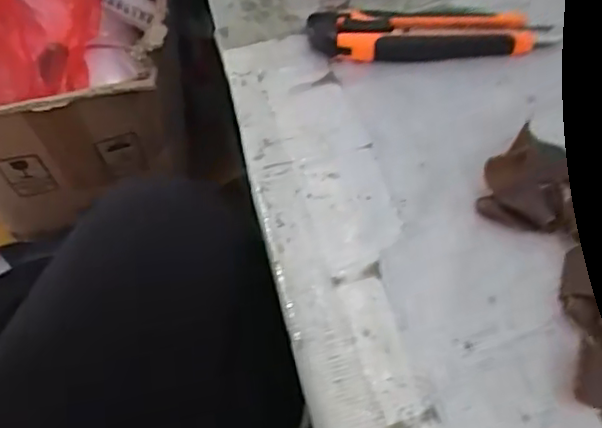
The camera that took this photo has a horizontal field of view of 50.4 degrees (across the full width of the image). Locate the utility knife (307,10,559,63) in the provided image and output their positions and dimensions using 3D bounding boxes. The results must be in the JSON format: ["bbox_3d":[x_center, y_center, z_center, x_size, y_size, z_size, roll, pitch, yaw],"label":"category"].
[{"bbox_3d":[0.080,-0.113,0.406,0.148,0.020,0.030,0,53,6],"label":"utility knife"}]

